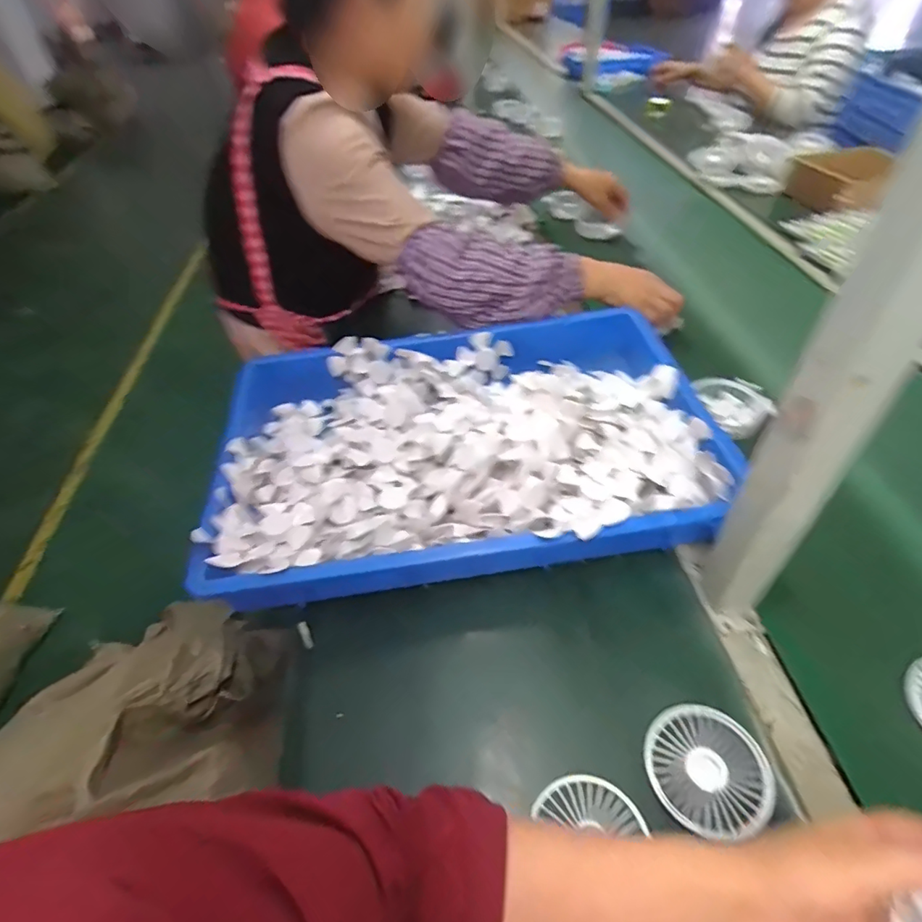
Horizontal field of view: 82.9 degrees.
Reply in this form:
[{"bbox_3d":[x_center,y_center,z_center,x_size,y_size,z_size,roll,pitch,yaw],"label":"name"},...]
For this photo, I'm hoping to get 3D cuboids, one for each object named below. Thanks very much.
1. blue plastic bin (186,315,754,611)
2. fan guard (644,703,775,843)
[{"bbox_3d":[-0.005,-0.034,0.616,0.552,0.091,0.369,-6,46,-3],"label":"blue plastic bin"},{"bbox_3d":[0.193,0.241,0.410,0.085,0.010,0.090,-2,46,2],"label":"fan guard"}]

